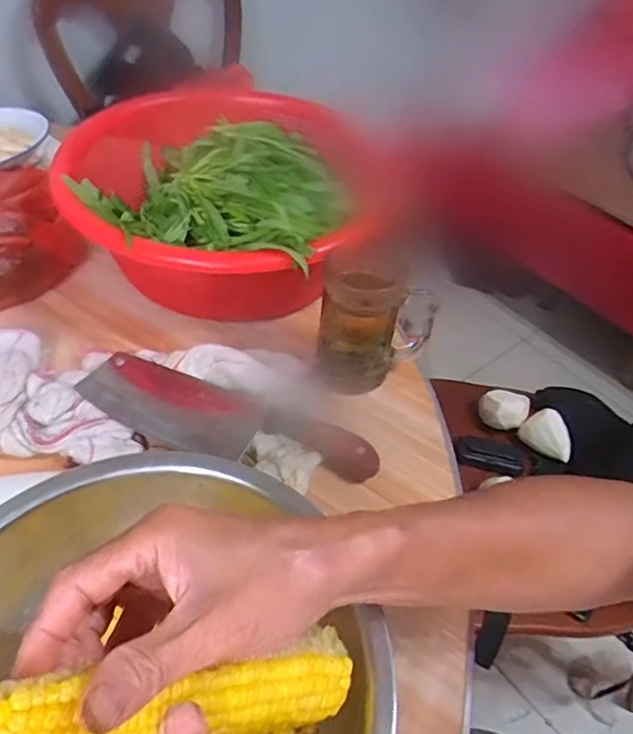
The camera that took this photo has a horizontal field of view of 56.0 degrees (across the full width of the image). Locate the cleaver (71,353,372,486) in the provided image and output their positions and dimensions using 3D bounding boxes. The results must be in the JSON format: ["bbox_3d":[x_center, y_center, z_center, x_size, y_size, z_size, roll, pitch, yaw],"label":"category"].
[{"bbox_3d":[-0.084,0.052,0.554,0.282,0.024,0.077,17,48,11],"label":"cleaver"}]

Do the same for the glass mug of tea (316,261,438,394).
[{"bbox_3d":[0.057,-0.038,0.577,0.100,0.124,0.081,15,48,9],"label":"glass mug of tea"}]

